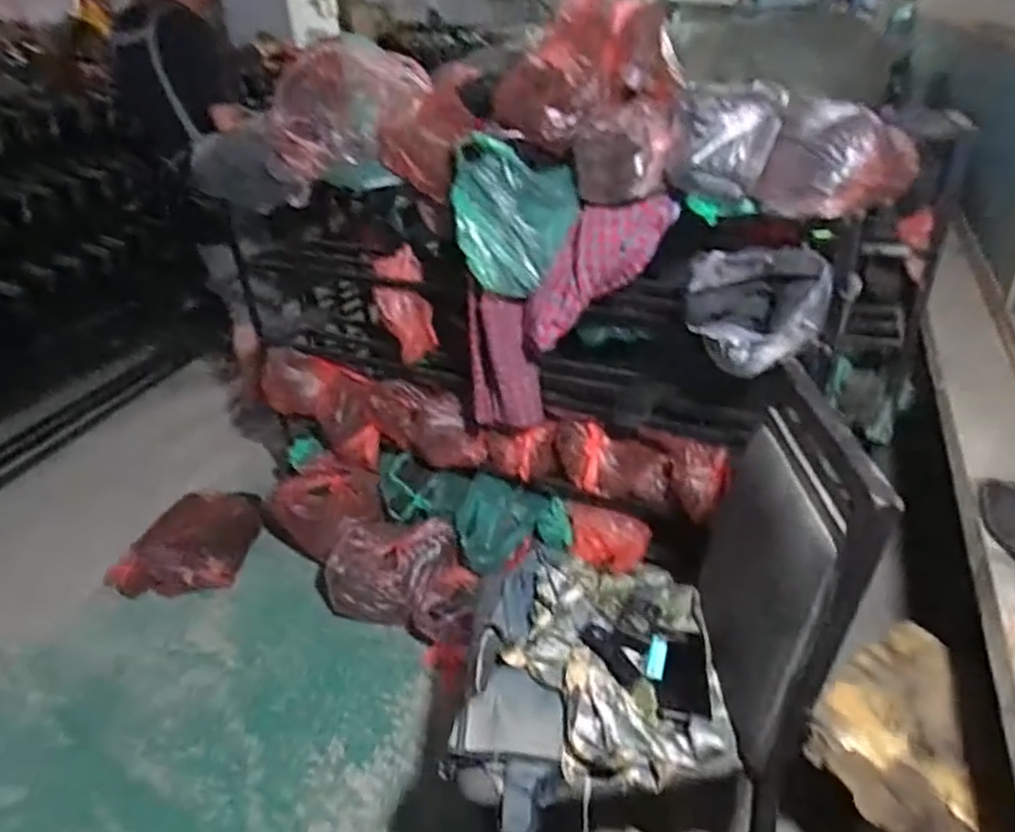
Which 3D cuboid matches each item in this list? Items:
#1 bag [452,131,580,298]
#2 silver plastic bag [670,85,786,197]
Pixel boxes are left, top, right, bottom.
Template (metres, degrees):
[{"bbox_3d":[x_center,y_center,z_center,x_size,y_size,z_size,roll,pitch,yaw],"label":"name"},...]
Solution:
[{"bbox_3d":[0.012,-0.374,1.288,0.229,0.269,0.068,-4,31,2],"label":"bag"},{"bbox_3d":[0.350,-0.441,1.095,0.169,0.151,0.099,5,33,16],"label":"silver plastic bag"}]

